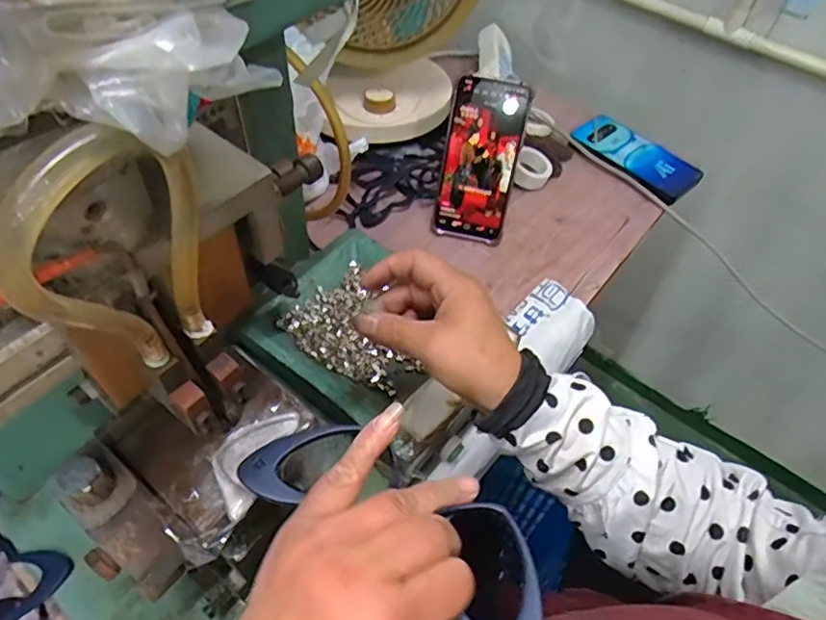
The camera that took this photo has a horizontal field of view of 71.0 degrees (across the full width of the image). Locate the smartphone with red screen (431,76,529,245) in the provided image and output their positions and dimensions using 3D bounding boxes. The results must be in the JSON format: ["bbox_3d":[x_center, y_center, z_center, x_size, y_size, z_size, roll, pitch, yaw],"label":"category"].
[{"bbox_3d":[0.070,-0.155,0.612,0.078,0.166,0.013,12,27,4],"label":"smartphone with red screen"}]

